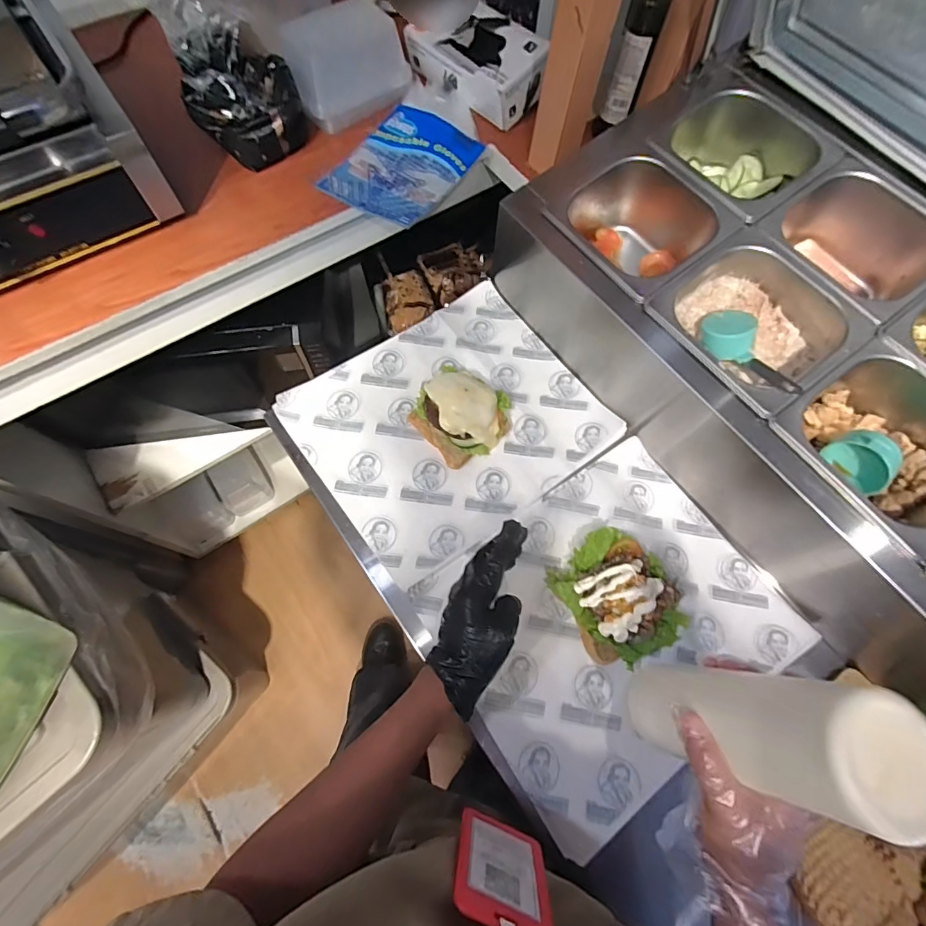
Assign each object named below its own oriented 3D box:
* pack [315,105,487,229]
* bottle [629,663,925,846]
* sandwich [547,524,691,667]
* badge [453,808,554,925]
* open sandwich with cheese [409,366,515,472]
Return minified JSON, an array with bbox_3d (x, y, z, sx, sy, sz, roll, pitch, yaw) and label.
[{"bbox_3d":[-0.089,-0.431,0.669,0.156,0.028,0.194,31,71,10],"label":"pack"},{"bbox_3d":[0.183,0.172,0.310,0.060,0.193,0.067,30,70,-6],"label":"bottle"},{"bbox_3d":[0.176,0.144,0.504,0.122,0.057,0.141,-29,72,-13],"label":"sandwich"},{"bbox_3d":[0.029,0.300,0.342,0.068,0.112,0.005,20,82,7],"label":"badge"},{"bbox_3d":[-0.003,-0.064,0.584,0.115,0.048,0.114,32,71,10],"label":"open sandwich with cheese"}]

